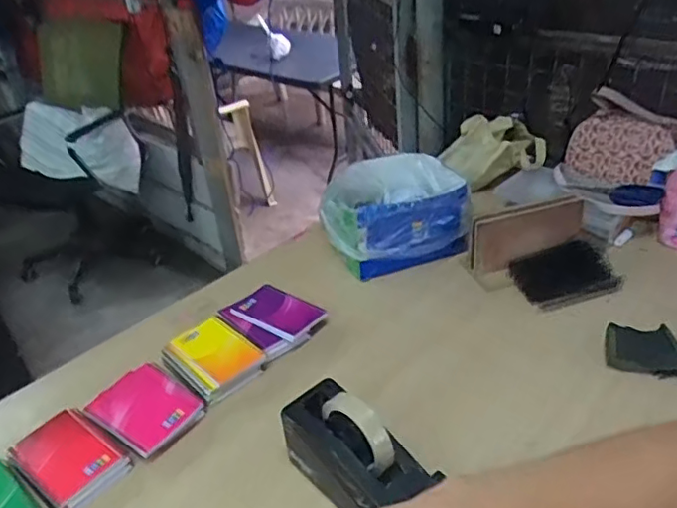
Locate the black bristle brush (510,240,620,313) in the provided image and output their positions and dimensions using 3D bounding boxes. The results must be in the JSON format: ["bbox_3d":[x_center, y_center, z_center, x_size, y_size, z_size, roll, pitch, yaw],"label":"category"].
[{"bbox_3d":[0.374,0.027,0.962,0.163,0.030,0.118,-15,34,-14],"label":"black bristle brush"}]

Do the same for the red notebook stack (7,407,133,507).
[{"bbox_3d":[-0.329,0.253,0.712,0.136,0.027,0.092,21,41,35],"label":"red notebook stack"}]

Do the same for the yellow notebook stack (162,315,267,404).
[{"bbox_3d":[-0.183,0.146,0.851,0.103,0.031,0.151,-30,40,-33],"label":"yellow notebook stack"}]

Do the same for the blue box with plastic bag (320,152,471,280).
[{"bbox_3d":[0.094,-0.075,1.062,0.244,0.130,0.209,-14,34,-14],"label":"blue box with plastic bag"}]

